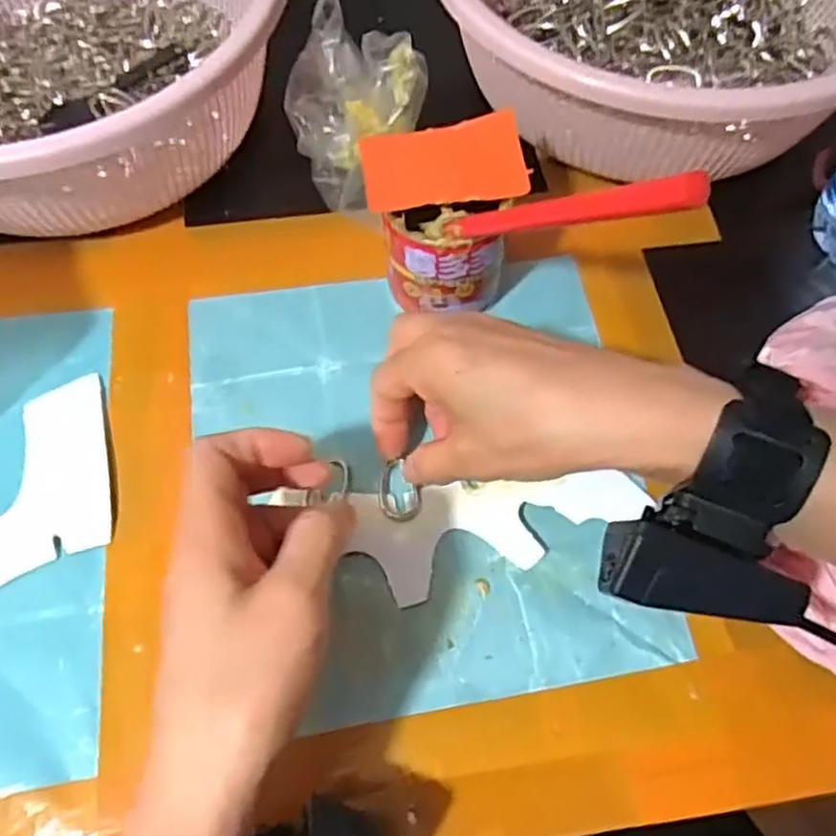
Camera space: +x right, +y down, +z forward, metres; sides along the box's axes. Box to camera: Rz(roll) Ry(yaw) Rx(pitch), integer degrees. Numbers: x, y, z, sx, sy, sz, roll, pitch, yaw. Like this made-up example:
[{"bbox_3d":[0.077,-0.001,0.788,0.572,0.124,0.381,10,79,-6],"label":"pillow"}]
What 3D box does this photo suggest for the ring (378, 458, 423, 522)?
[{"bbox_3d":[-0.009,0.036,0.362,0.021,0.004,0.032,-12,66,-4],"label":"ring"}]

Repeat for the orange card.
[{"bbox_3d":[0.013,-0.126,0.362,0.079,0.004,0.048,-10,69,-3],"label":"orange card"}]

